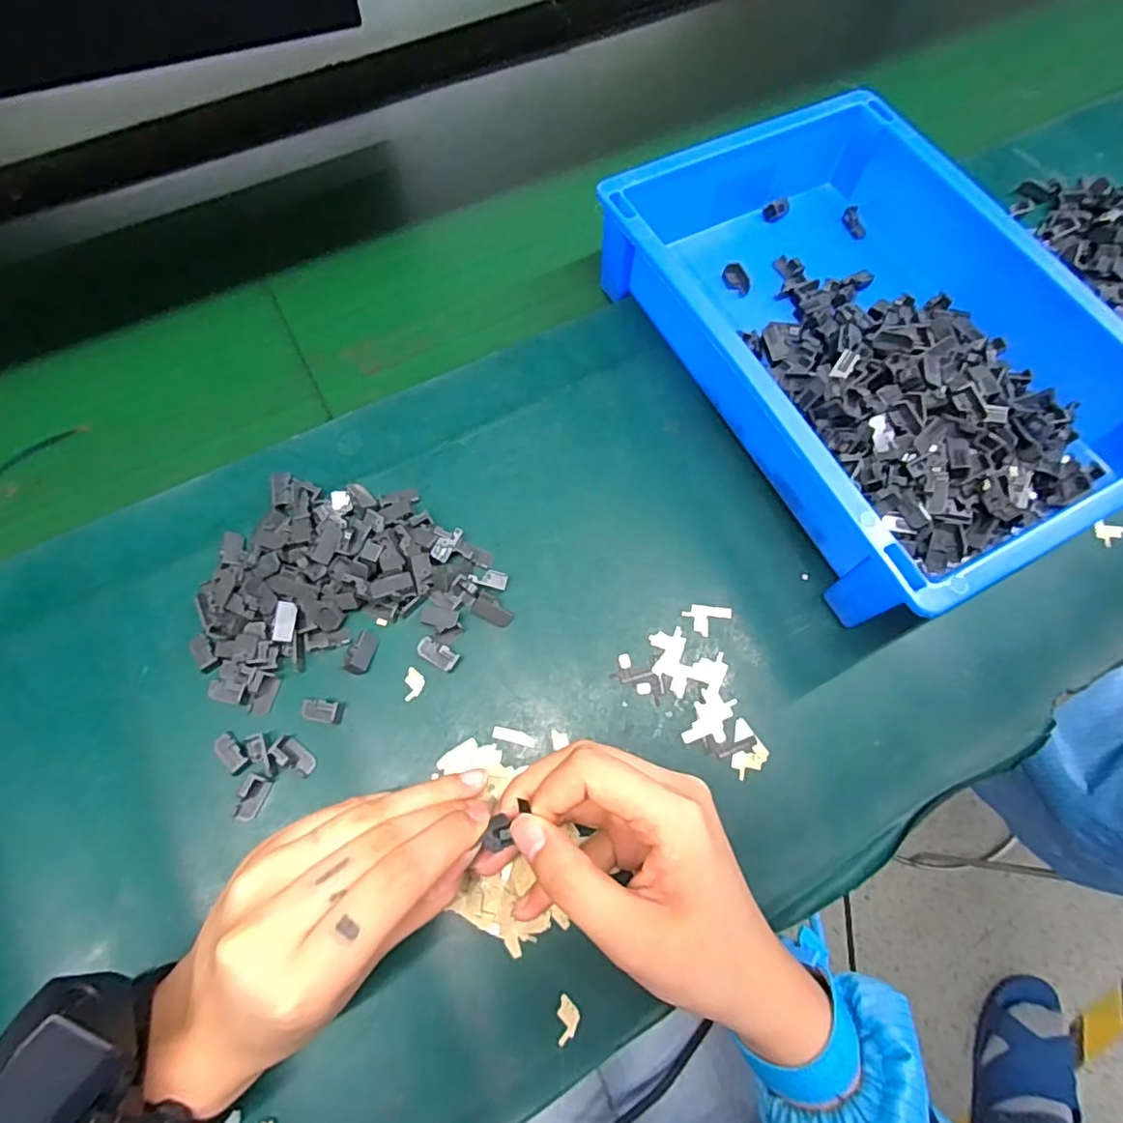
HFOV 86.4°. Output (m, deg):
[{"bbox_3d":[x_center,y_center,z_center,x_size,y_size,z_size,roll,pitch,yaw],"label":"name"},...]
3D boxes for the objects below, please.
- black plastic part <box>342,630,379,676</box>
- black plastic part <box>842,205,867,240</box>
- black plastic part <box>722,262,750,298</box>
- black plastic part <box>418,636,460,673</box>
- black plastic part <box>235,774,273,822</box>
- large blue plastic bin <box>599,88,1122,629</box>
[{"bbox_3d":[-0.106,0.048,0.315,0.013,0.004,0.023,14,69,4],"label":"black plastic part"},{"bbox_3d":[0.208,-0.241,0.425,0.012,0.006,0.026,-12,70,-6],"label":"black plastic part"},{"bbox_3d":[0.117,-0.189,0.401,0.013,0.008,0.023,-19,70,-8],"label":"black plastic part"},{"bbox_3d":[-0.066,0.049,0.317,0.021,0.008,0.011,27,71,10],"label":"black plastic part"},{"bbox_3d":[-0.151,0.115,0.291,0.013,0.004,0.020,14,69,5],"label":"black plastic part"},{"bbox_3d":[0.184,-0.134,0.364,0.208,0.069,0.302,-26,71,-10],"label":"large blue plastic bin"}]

